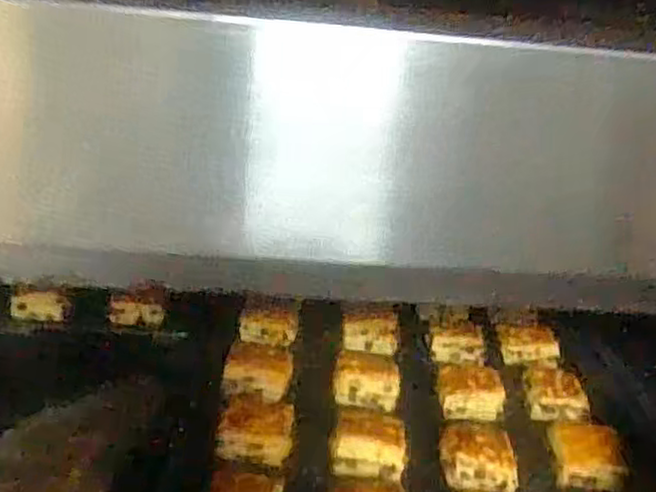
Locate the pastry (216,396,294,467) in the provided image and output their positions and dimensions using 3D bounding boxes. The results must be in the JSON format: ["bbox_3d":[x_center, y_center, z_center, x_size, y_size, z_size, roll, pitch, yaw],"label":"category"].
[{"bbox_3d":[-0.062,0.158,0.607,0.063,0.030,0.056,4,30,-7],"label":"pastry"}]

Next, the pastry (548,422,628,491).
[{"bbox_3d":[0.228,0.186,0.621,0.057,0.033,0.051,8,29,2],"label":"pastry"}]

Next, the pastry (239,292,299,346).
[{"bbox_3d":[-0.065,0.082,0.783,0.063,0.045,0.039,4,30,-6],"label":"pastry"}]

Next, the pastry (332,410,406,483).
[{"bbox_3d":[0.037,0.169,0.613,0.063,0.026,0.061,6,29,-2],"label":"pastry"}]

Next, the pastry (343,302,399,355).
[{"bbox_3d":[0.049,0.092,0.800,0.063,0.029,0.061,9,30,3],"label":"pastry"}]

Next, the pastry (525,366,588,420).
[{"bbox_3d":[0.231,0.150,0.709,0.056,0.030,0.056,5,30,-4],"label":"pastry"}]

